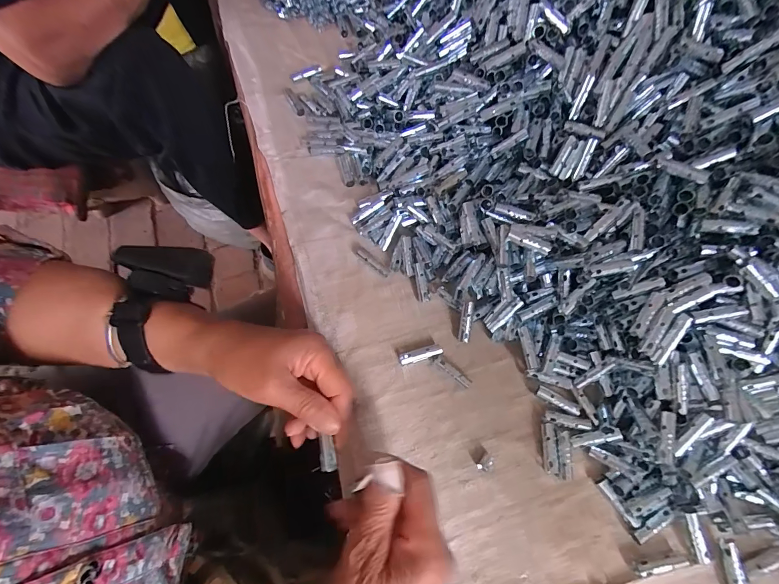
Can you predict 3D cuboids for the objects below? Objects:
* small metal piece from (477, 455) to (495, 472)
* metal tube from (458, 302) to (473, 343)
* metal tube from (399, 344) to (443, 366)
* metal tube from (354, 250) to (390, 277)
[{"bbox_3d":[0.082,0.145,0.322,0.015,0.009,0.011,-41,73,-14],"label":"small metal piece"},{"bbox_3d":[0.072,0.028,0.360,0.010,0.009,0.039,8,100,4],"label":"metal tube"},{"bbox_3d":[0.029,0.058,0.355,0.041,0.008,0.010,-15,69,-4],"label":"metal tube"},{"bbox_3d":[-0.017,-0.030,0.385,0.041,0.007,0.008,36,74,14],"label":"metal tube"}]

